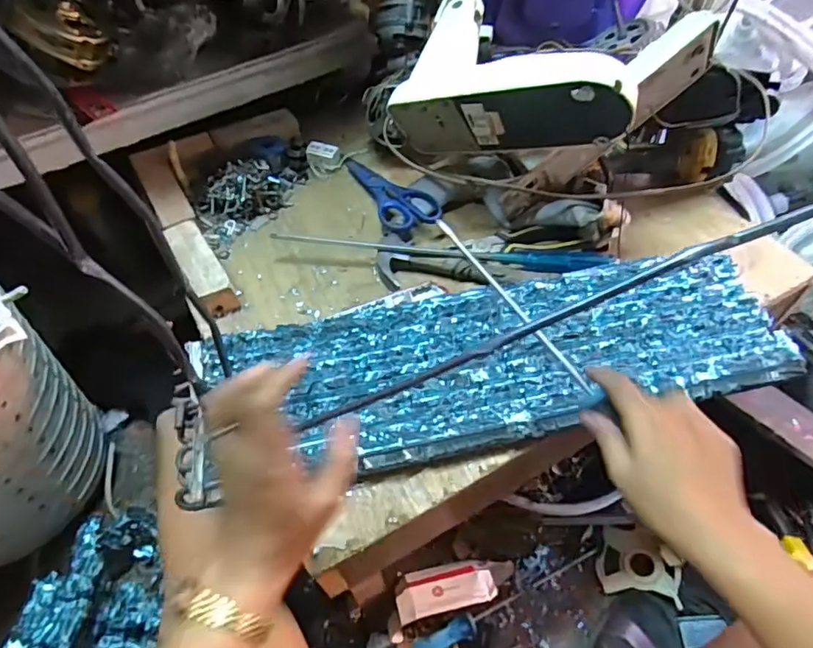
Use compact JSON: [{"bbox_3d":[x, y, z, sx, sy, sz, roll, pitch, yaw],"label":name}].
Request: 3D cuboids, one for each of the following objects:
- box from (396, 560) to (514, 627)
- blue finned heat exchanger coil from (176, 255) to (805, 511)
[{"bbox_3d":[0.063,0.340,0.711,0.156,0.042,0.061,-11,53,-9],"label":"box"},{"bbox_3d":[0.080,0.027,0.542,0.573,0.027,0.185,-10,53,-8],"label":"blue finned heat exchanger coil"}]

